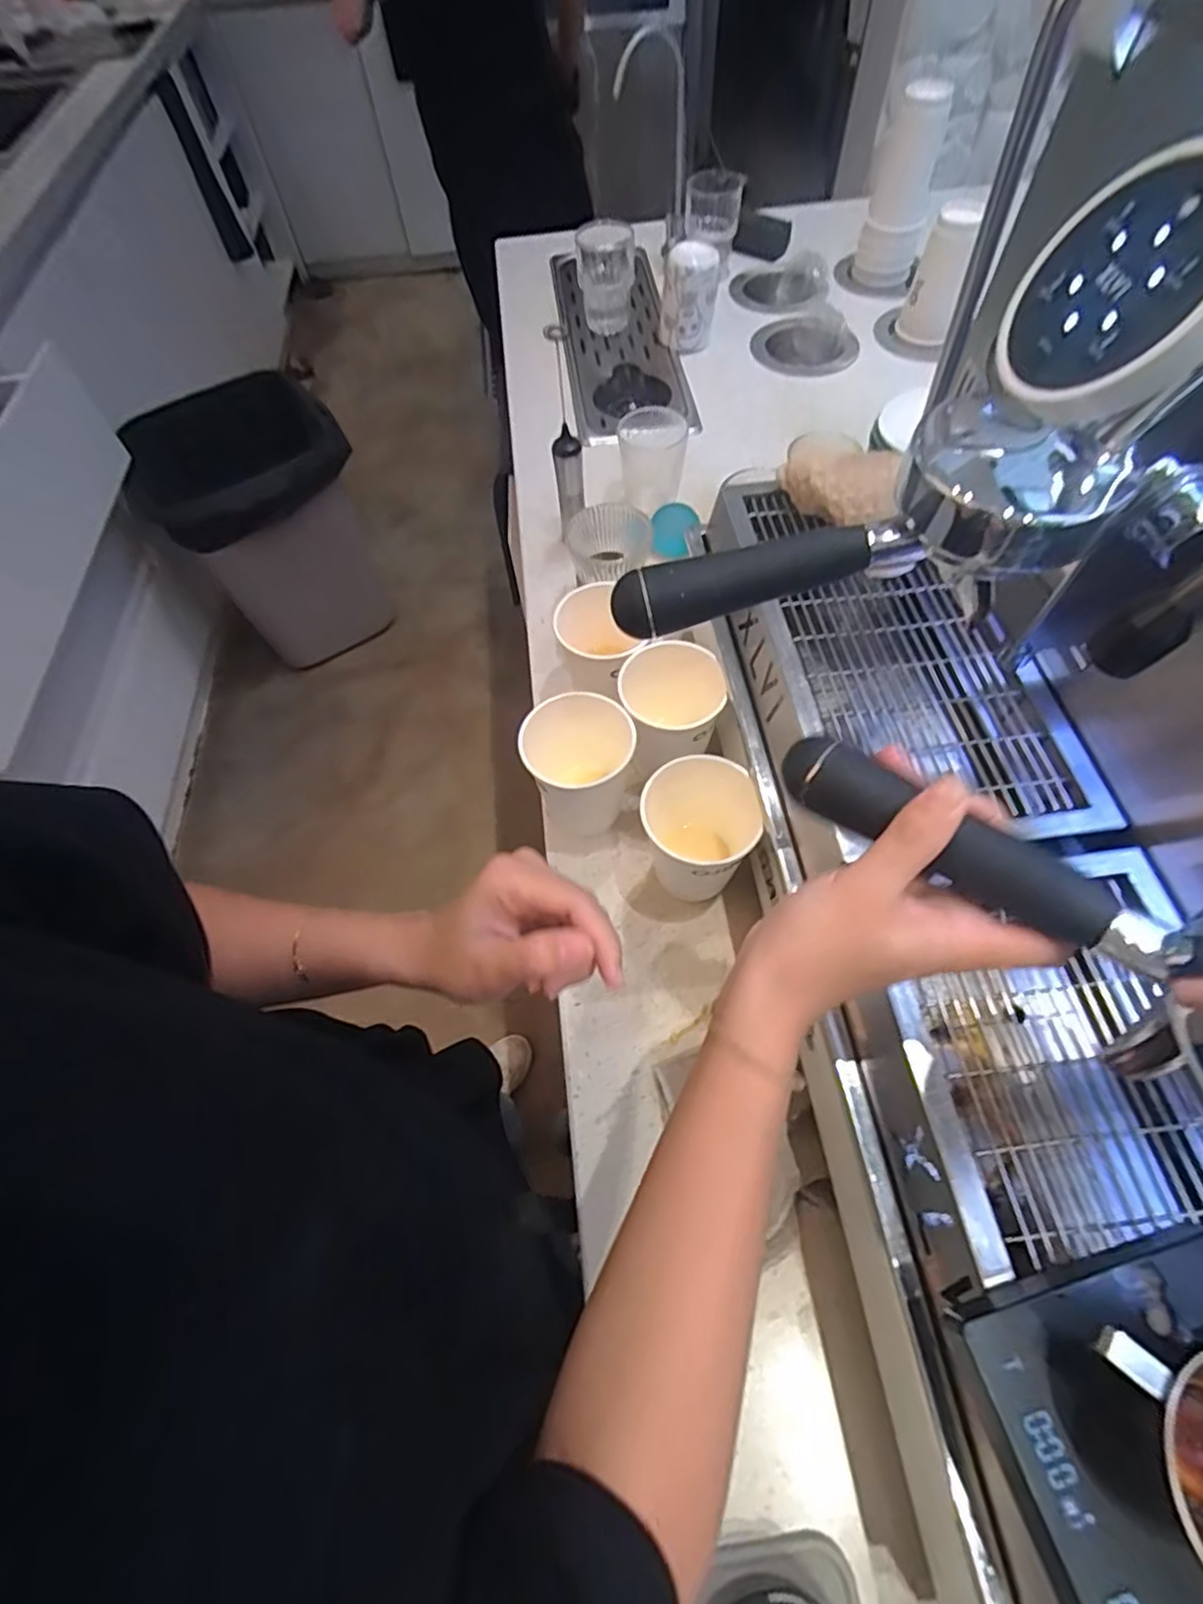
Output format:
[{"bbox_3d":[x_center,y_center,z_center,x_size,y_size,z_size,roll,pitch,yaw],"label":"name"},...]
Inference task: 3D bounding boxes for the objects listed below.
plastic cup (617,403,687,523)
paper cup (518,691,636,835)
[{"bbox_3d":[0.060,-0.405,0.772,0.075,0.092,0.070,0,61,4],"label":"plastic cup"},{"bbox_3d":[-0.015,-0.021,0.545,0.087,0.119,0.092,-2,61,3],"label":"paper cup"}]

